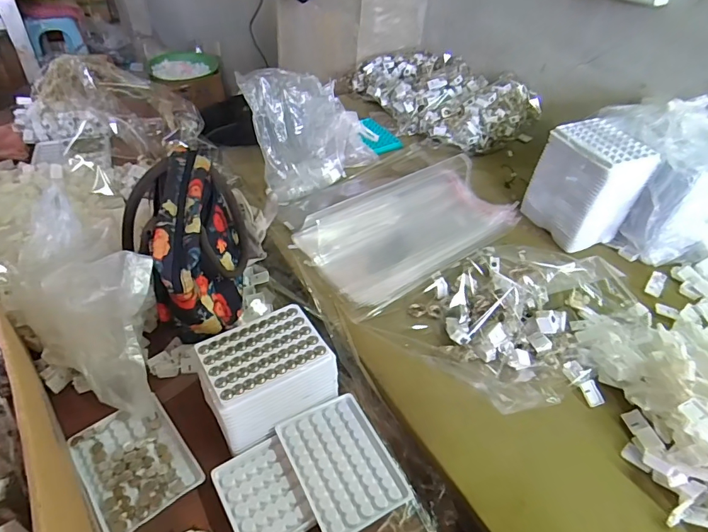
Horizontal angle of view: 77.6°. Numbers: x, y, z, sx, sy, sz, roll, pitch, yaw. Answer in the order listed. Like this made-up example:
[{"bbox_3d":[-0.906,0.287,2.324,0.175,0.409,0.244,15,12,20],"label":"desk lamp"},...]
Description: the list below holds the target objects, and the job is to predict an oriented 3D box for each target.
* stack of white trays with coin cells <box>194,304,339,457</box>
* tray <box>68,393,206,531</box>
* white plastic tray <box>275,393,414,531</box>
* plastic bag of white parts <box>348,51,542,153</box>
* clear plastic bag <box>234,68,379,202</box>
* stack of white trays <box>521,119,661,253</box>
[{"bbox_3d":[-0.097,0.117,0.484,0.131,0.063,0.099,-22,48,-27],"label":"stack of white trays with coin cells"},{"bbox_3d":[-0.225,0.198,0.453,0.093,0.011,0.127,-28,51,-31],"label":"tray"},{"bbox_3d":[-0.013,0.198,0.453,0.094,0.008,0.130,-18,47,-24],"label":"white plastic tray"},{"bbox_3d":[0.190,-0.399,1.010,0.239,0.094,0.415,-20,48,-26],"label":"plastic bag of white parts"},{"bbox_3d":[-0.067,-0.238,0.770,0.238,0.169,0.122,-26,50,-30],"label":"clear plastic bag"},{"bbox_3d":[0.360,-0.125,0.692,0.093,0.155,0.131,-14,45,-20],"label":"stack of white trays"}]

